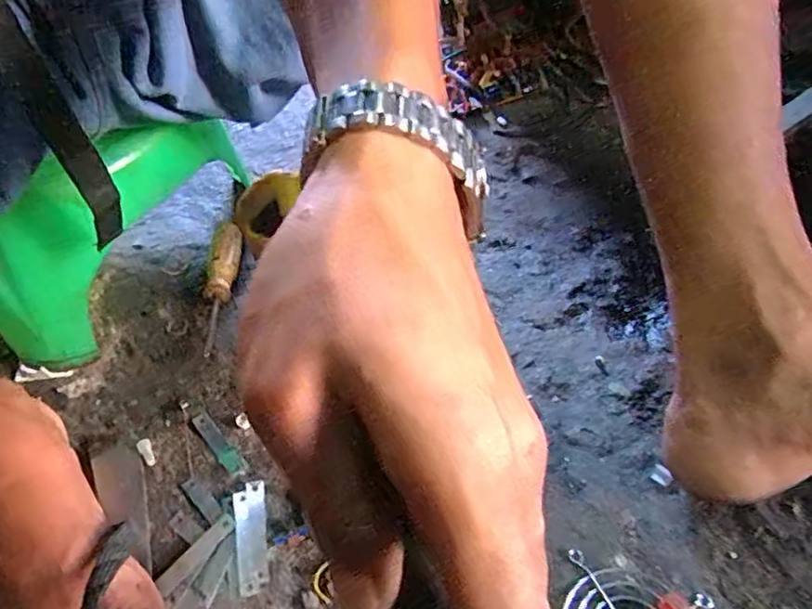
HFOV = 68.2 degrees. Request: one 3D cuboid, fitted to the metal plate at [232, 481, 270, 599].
[{"bbox_3d":[-0.097,0.143,0.371,0.019,0.004,0.069,-6,48,-11],"label":"metal plate"}]

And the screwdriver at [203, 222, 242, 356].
[{"bbox_3d":[-0.160,-0.019,0.517,0.029,0.021,0.144,-5,46,1],"label":"screwdriver"}]

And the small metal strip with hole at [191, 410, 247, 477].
[{"bbox_3d":[-0.131,0.096,0.416,0.013,0.004,0.062,-35,53,-25],"label":"small metal strip with hole"}]

